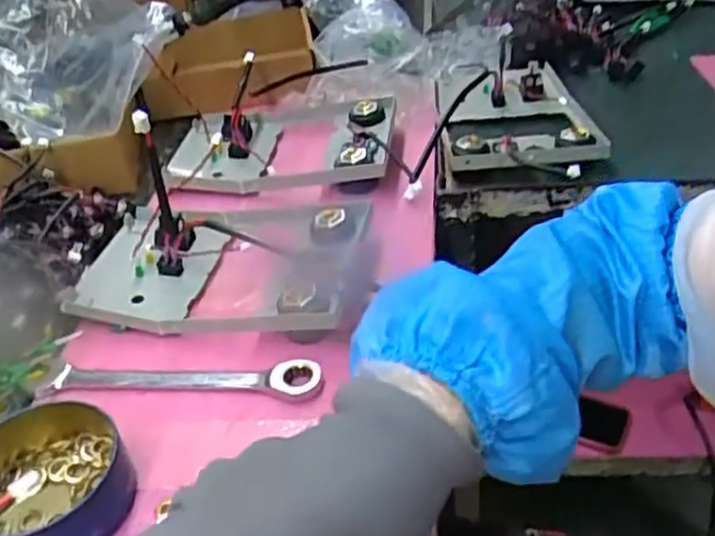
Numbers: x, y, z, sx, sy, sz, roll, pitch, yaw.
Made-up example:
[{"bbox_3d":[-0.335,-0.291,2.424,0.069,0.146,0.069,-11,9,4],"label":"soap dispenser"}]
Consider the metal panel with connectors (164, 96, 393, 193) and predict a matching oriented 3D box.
[{"bbox_3d":[-0.085,-0.139,0.760,0.237,0.038,0.165,-1,37,6],"label":"metal panel with connectors"}]

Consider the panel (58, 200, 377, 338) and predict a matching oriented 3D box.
[{"bbox_3d":[-0.112,-0.009,0.599,0.231,0.041,0.153,2,38,10],"label":"panel"}]

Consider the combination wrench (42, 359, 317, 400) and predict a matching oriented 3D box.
[{"bbox_3d":[-0.125,0.077,0.516,0.201,0.016,0.030,0,37,7],"label":"combination wrench"}]

